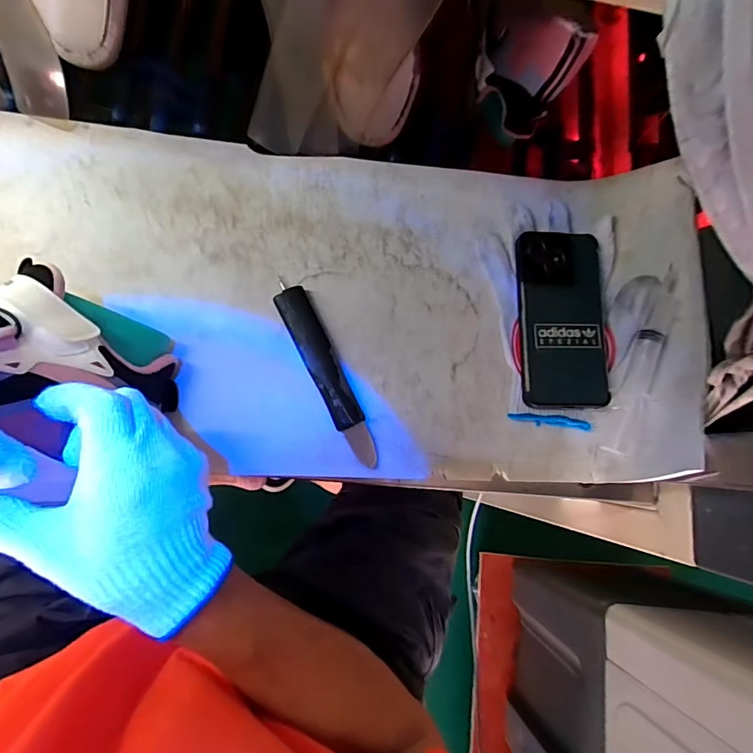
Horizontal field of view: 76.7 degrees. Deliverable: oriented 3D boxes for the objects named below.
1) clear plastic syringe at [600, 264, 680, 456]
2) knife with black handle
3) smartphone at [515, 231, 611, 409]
[{"bbox_3d":[0.236,-0.013,0.418,0.023,0.019,0.165,22,82,-5],"label":"clear plastic syringe"},{"bbox_3d":[-0.042,-0.001,0.413,0.026,0.015,0.168,-25,88,-9],"label":"knife with black handle"},{"bbox_3d":[0.172,-0.055,0.438,0.080,0.012,0.164,0,83,-3],"label":"smartphone"}]

